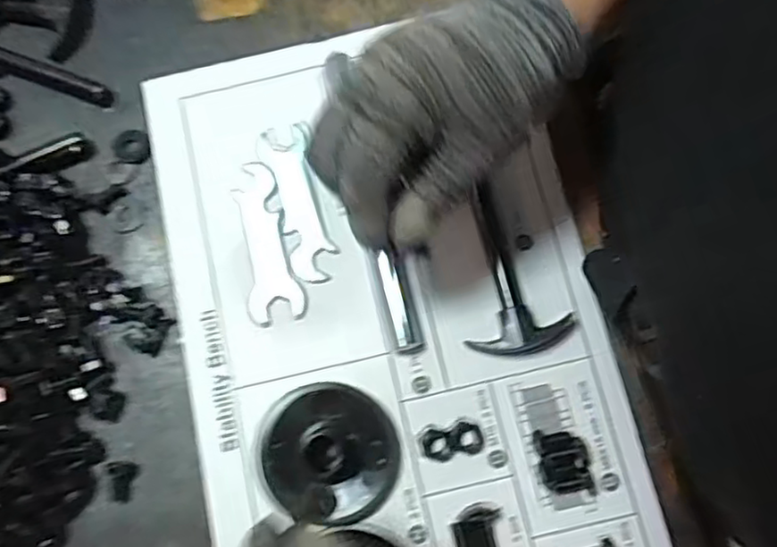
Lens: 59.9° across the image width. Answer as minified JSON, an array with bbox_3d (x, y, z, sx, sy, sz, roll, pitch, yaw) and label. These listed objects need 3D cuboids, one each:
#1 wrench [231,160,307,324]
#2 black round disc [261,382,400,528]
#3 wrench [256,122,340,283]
[{"bbox_3d":[-0.071,-0.018,0.385,0.030,0.004,0.093,-14,78,-2],"label":"wrench"},{"bbox_3d":[-0.031,0.093,0.354,0.069,0.008,0.066,0,78,1],"label":"black round disc"},{"bbox_3d":[-0.052,-0.041,0.390,0.029,0.004,0.094,-15,78,-2],"label":"wrench"}]

